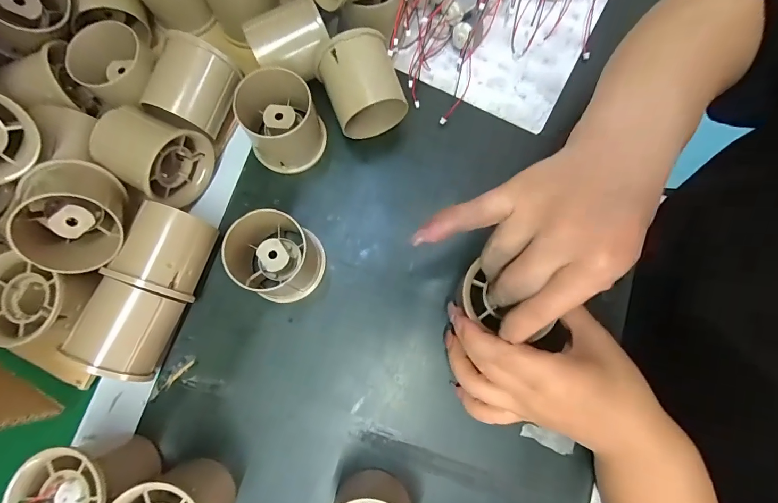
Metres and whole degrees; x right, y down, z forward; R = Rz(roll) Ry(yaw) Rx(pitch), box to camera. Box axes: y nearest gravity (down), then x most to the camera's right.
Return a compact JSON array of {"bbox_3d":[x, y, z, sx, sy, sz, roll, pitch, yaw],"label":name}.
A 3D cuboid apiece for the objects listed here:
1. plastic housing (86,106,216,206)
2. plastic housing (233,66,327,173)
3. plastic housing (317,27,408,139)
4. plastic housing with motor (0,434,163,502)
[{"bbox_3d":[-0.161,-0.064,0.267,0.060,0.050,0.050,23,80,6],"label":"plastic housing"},{"bbox_3d":[-0.075,-0.089,0.273,0.053,0.054,0.049,0,78,2],"label":"plastic housing"},{"bbox_3d":[-0.018,-0.113,0.274,0.049,0.057,0.052,-23,78,-3],"label":"plastic housing"},{"bbox_3d":[-0.175,0.139,0.225,0.056,0.053,0.053,32,81,8],"label":"plastic housing with motor"}]

